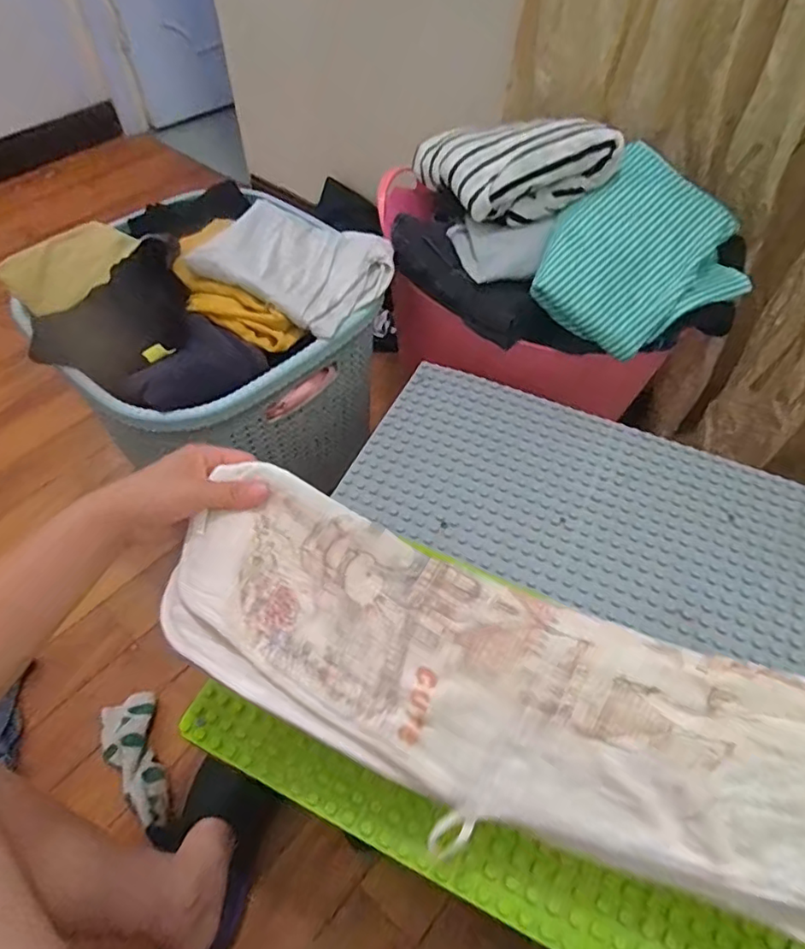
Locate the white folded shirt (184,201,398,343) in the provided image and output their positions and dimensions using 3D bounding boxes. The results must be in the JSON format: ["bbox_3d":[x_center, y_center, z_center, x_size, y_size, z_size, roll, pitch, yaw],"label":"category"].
[{"bbox_3d":[-0.131,-0.270,0.749,0.226,0.048,0.186,18,56,13],"label":"white folded shirt"}]

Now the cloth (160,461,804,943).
[{"bbox_3d":[0.071,0.148,0.372,0.501,0.037,0.162,19,90,16],"label":"cloth"}]

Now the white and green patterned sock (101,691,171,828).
[{"bbox_3d":[-0.343,0.371,0.755,0.065,0.030,0.166,-18,56,-13],"label":"white and green patterned sock"}]

